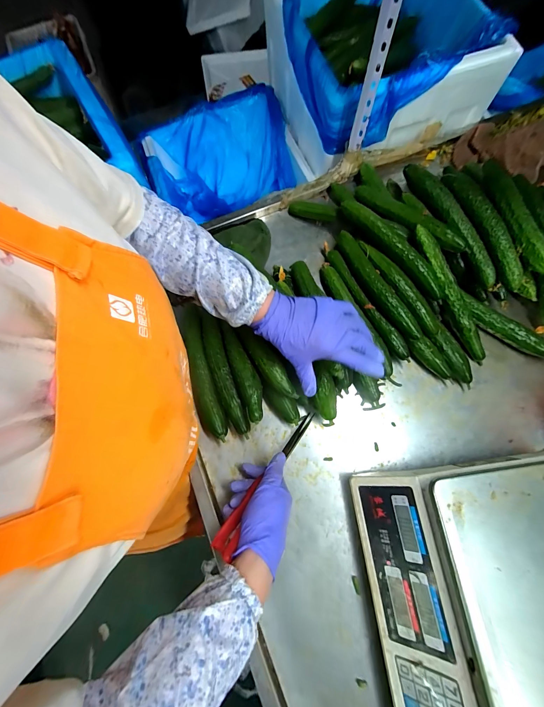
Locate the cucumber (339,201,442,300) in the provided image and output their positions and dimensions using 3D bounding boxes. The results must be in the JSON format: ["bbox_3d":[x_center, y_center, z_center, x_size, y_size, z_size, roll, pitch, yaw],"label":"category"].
[{"bbox_3d":[0.208,-0.188,0.484,0.031,0.039,0.230,-36,76,-9],"label":"cucumber"}]

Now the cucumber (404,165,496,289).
[{"bbox_3d":[0.314,-0.233,0.487,0.035,0.031,0.258,-24,74,-6],"label":"cucumber"}]

